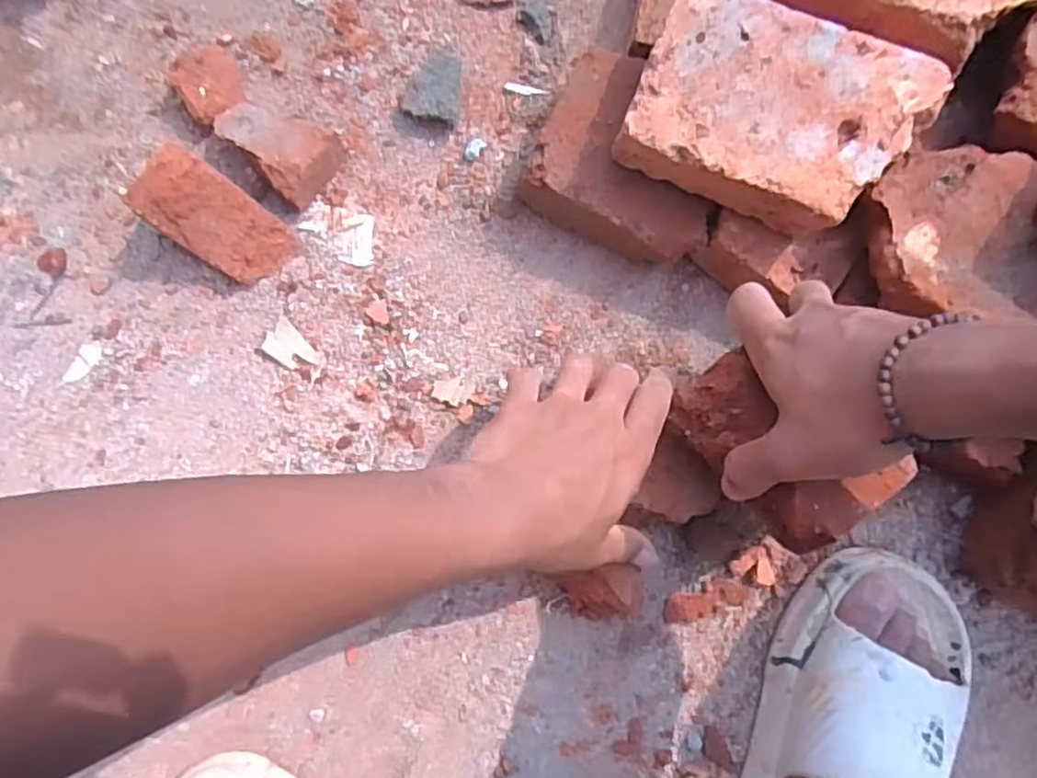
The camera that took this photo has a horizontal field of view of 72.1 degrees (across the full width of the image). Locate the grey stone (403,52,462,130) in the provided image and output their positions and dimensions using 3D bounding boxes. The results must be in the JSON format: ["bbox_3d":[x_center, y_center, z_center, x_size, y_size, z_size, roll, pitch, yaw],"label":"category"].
[{"bbox_3d":[-0.056,-0.201,0.480,0.035,0.019,0.043,9,86,-2],"label":"grey stone"}]

